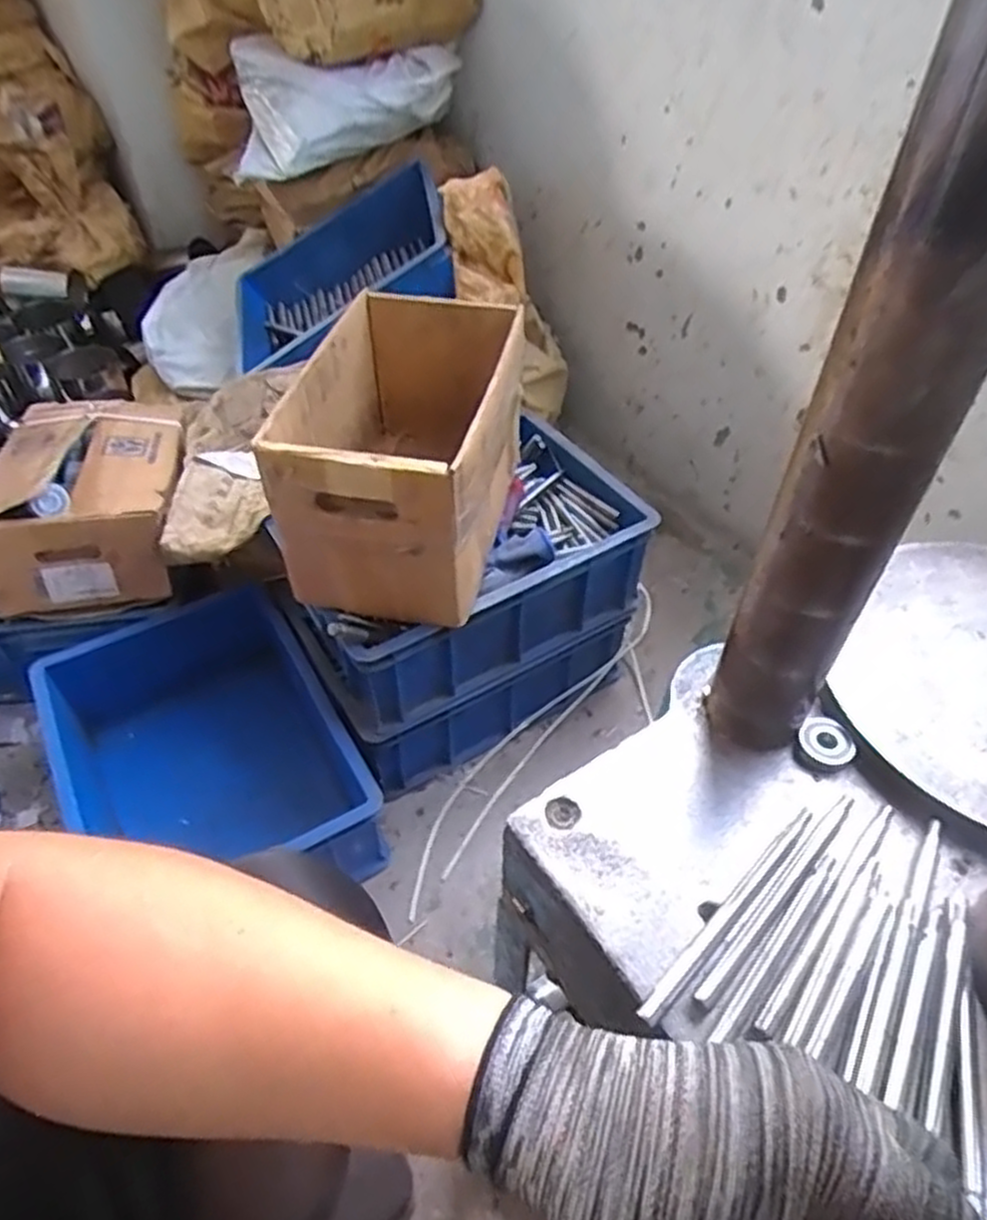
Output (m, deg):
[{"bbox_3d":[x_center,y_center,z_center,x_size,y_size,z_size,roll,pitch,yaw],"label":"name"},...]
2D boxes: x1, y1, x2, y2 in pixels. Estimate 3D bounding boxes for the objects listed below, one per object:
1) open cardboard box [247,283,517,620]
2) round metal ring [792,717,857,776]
[{"bbox_3d":[-0.088,-0.173,0.828,0.197,0.194,0.313,10,48,8],"label":"open cardboard box"},{"bbox_3d":[0.217,0.090,0.505,0.033,0.015,0.034,0,47,-1],"label":"round metal ring"}]

